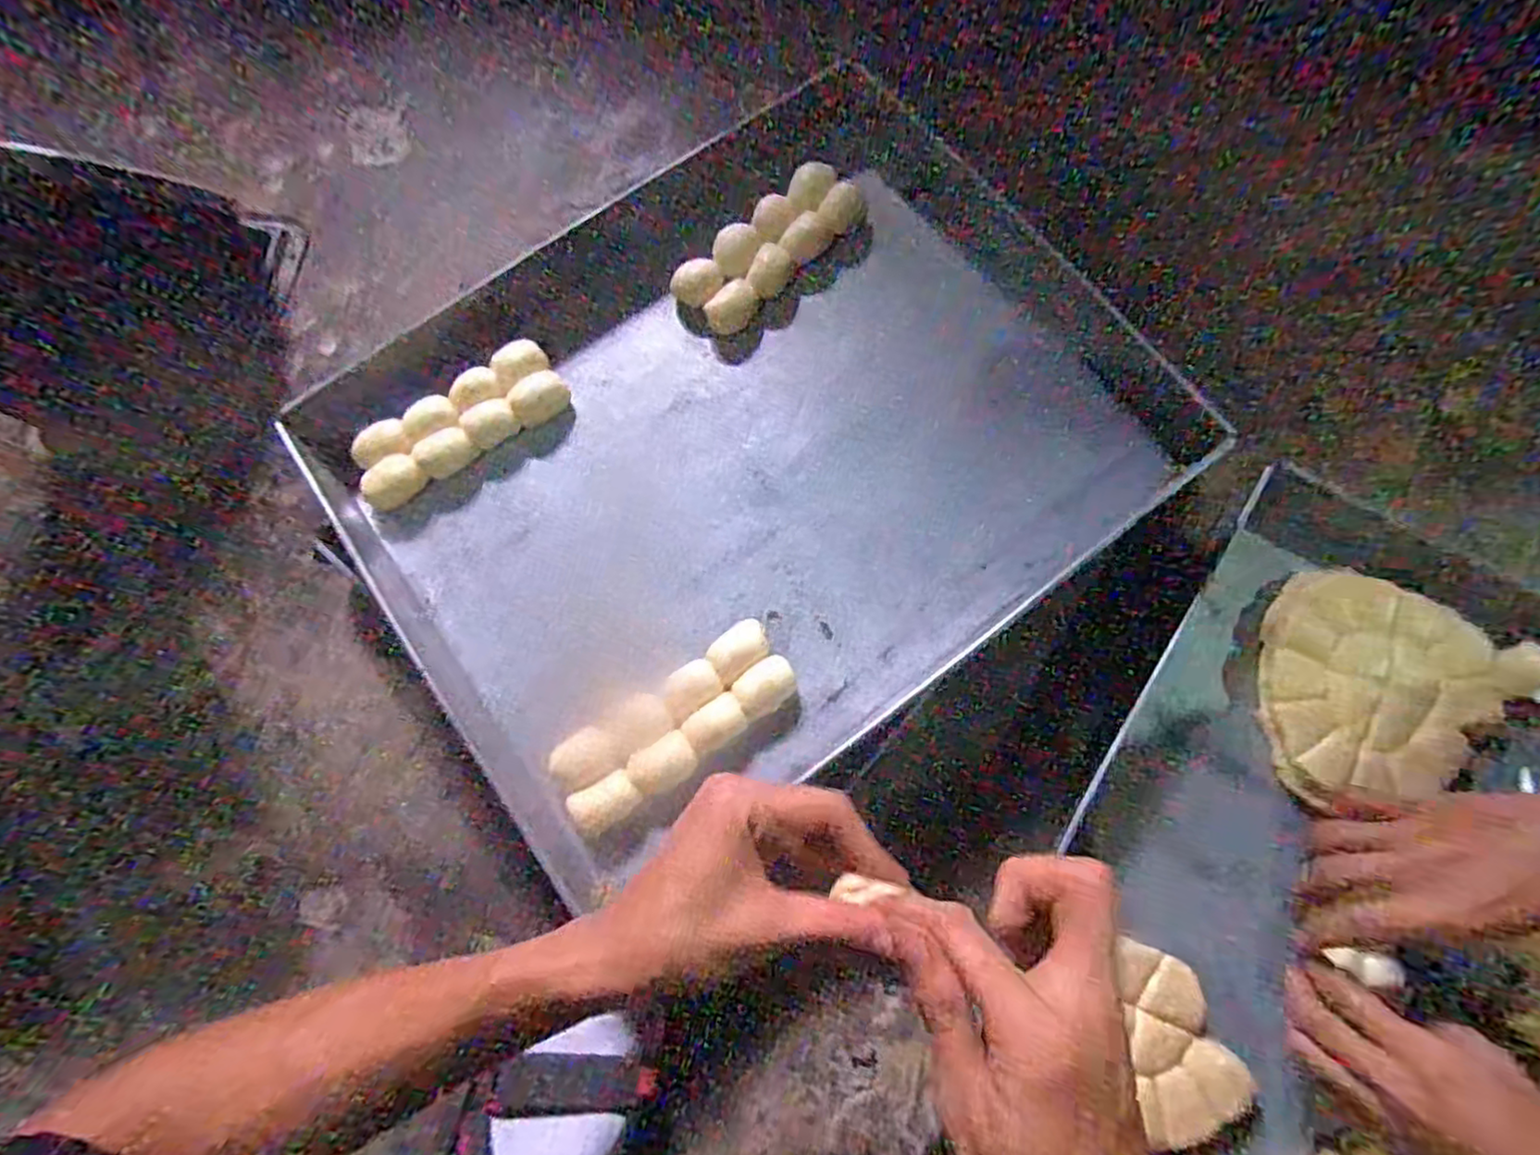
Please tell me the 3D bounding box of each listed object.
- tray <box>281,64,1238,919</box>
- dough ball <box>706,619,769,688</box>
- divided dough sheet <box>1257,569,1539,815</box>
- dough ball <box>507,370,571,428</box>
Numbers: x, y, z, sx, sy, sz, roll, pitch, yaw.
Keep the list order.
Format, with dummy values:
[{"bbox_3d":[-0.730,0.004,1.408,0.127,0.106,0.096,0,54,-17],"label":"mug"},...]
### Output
[{"bbox_3d":[-0.018,-0.094,0.502,0.542,0.056,0.414,-36,77,-7],"label":"tray"},{"bbox_3d":[-0.020,0.049,0.466,0.042,0.019,0.028,-42,78,-8],"label":"dough ball"},{"bbox_3d":[0.438,0.080,0.483,0.177,0.020,0.147,10,76,4],"label":"divided dough sheet"},{"bbox_3d":[-0.168,-0.131,0.510,0.043,0.020,0.028,-41,78,-8],"label":"dough ball"}]

